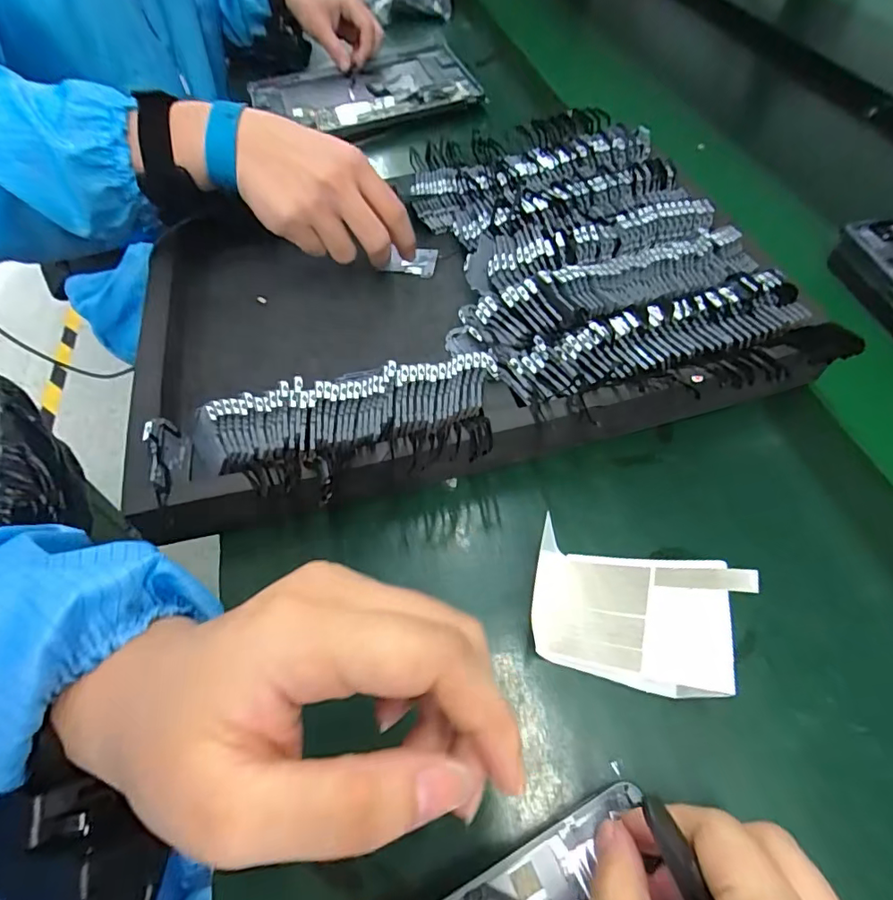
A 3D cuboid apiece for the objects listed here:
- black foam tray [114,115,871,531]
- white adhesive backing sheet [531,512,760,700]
[{"bbox_3d":[-0.008,-0.118,0.374,0.420,0.049,0.318,-14,57,-5],"label":"black foam tray"},{"bbox_3d":[0.088,0.077,0.248,0.089,0.041,0.065,18,60,15],"label":"white adhesive backing sheet"}]

